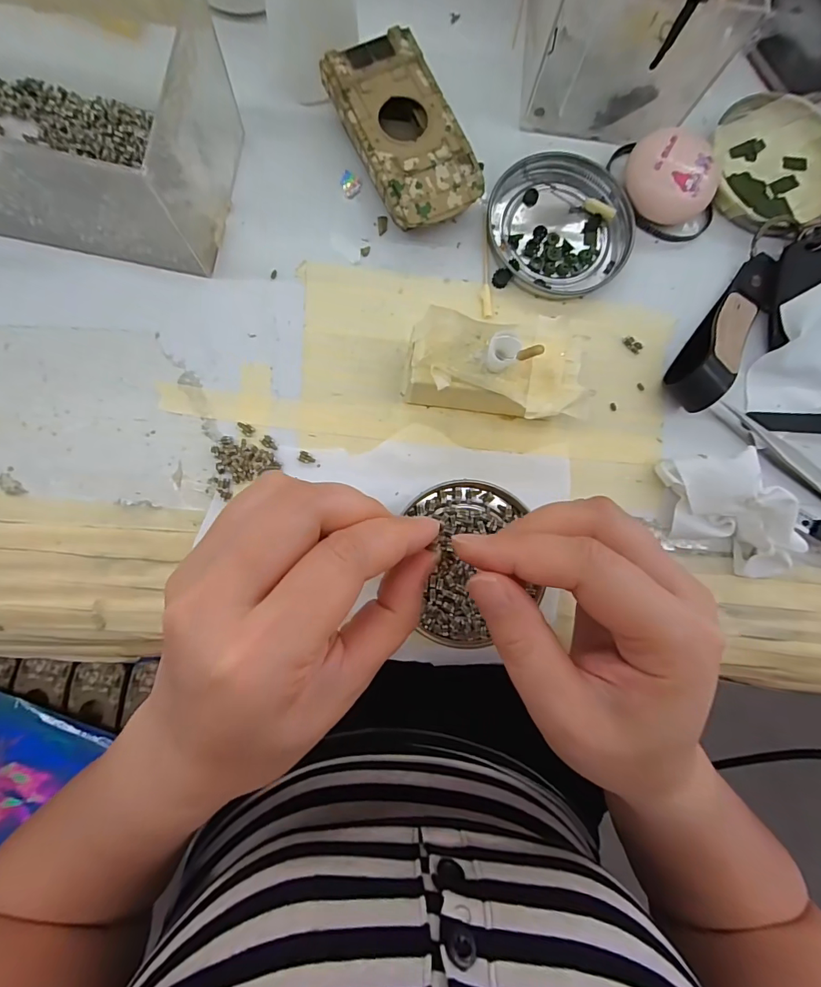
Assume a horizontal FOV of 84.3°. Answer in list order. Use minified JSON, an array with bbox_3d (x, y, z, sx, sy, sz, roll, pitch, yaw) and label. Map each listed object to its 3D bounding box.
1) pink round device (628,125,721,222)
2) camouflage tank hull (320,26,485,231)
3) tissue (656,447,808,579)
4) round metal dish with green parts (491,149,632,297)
[{"bbox_3d":[0.140,-0.169,0.246,0.047,0.022,0.044,0,85,-3],"label":"pink round device"},{"bbox_3d":[-0.003,-0.183,0.238,0.051,0.025,0.094,-26,87,-5],"label":"camouflage tank hull"},{"bbox_3d":[0.162,0.012,0.228,0.050,0.025,0.067,-14,86,-4],"label":"tissue"},{"bbox_3d":[0.082,-0.147,0.249,0.076,0.008,0.074,5,85,-3],"label":"round metal dish with green parts"}]

